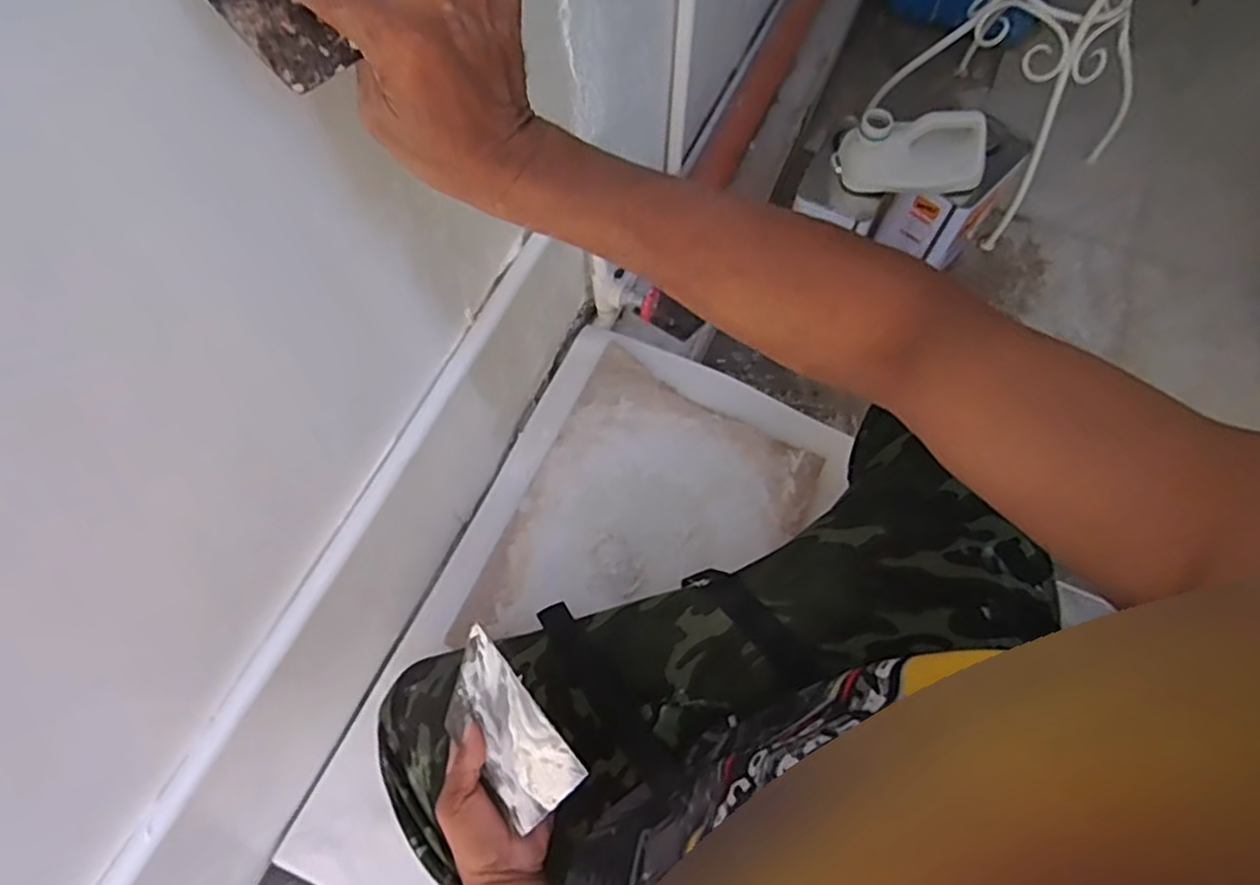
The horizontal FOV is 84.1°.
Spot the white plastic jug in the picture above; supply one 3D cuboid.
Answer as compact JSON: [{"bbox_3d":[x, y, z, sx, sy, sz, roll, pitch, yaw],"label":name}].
[{"bbox_3d":[0.355,-0.365,0.871,0.165,0.085,0.079,-4,66,-3],"label":"white plastic jug"}]

